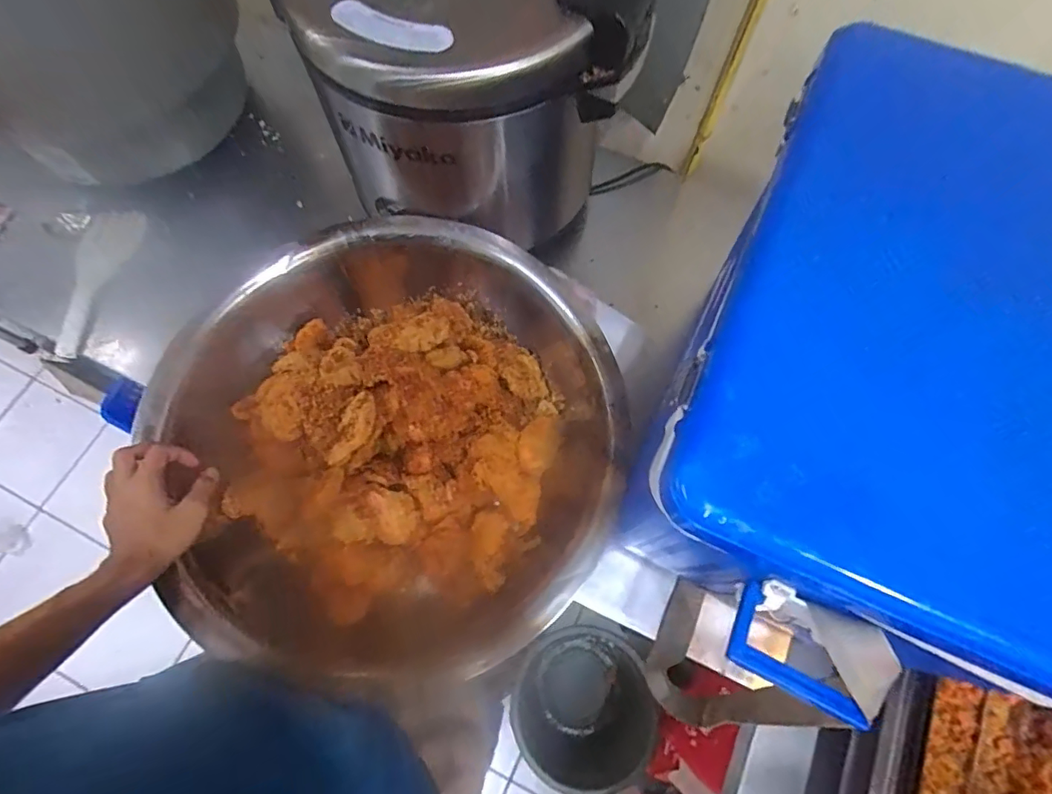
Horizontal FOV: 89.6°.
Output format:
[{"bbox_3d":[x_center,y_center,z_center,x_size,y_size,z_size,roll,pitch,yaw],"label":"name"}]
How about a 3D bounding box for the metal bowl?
[{"bbox_3d":[-0.168,0.046,0.670,0.536,0.158,0.526,0,70,-1],"label":"metal bowl"}]

